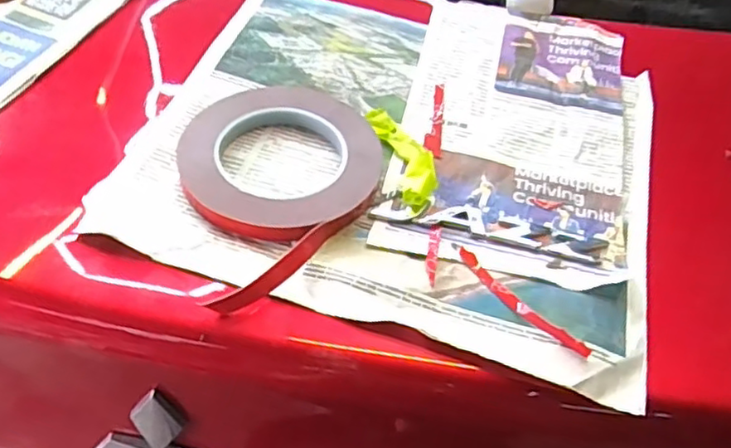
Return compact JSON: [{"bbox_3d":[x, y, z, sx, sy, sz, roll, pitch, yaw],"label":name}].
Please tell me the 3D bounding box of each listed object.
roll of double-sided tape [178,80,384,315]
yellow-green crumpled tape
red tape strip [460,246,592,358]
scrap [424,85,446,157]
[{"bbox_3d":[-0.067,-0.033,0.392,0.133,0.014,0.159,33,53,22],"label":"roll of double-sided tape"},{"bbox_3d":[0.026,-0.045,0.412,0.026,0.016,0.086,-11,50,-15],"label":"yellow-green crumpled tape"},{"bbox_3d":[0.083,0.041,0.349,0.010,0.008,0.089,-29,57,-28],"label":"red tape strip"},{"bbox_3d":[0.049,-0.072,0.446,0.011,0.006,0.073,9,48,2],"label":"scrap"}]

